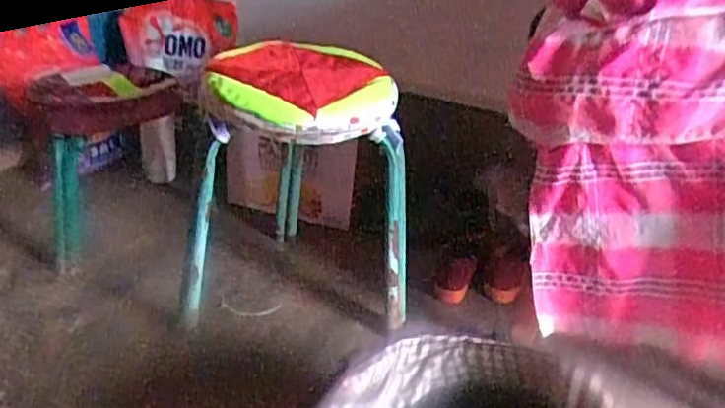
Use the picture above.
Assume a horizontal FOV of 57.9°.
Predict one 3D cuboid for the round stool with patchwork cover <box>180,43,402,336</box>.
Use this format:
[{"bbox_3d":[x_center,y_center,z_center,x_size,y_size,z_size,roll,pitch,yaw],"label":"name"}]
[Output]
[{"bbox_3d":[-0.114,-0.036,1.102,0.366,0.432,0.286,-3,30,-16],"label":"round stool with patchwork cover"}]

